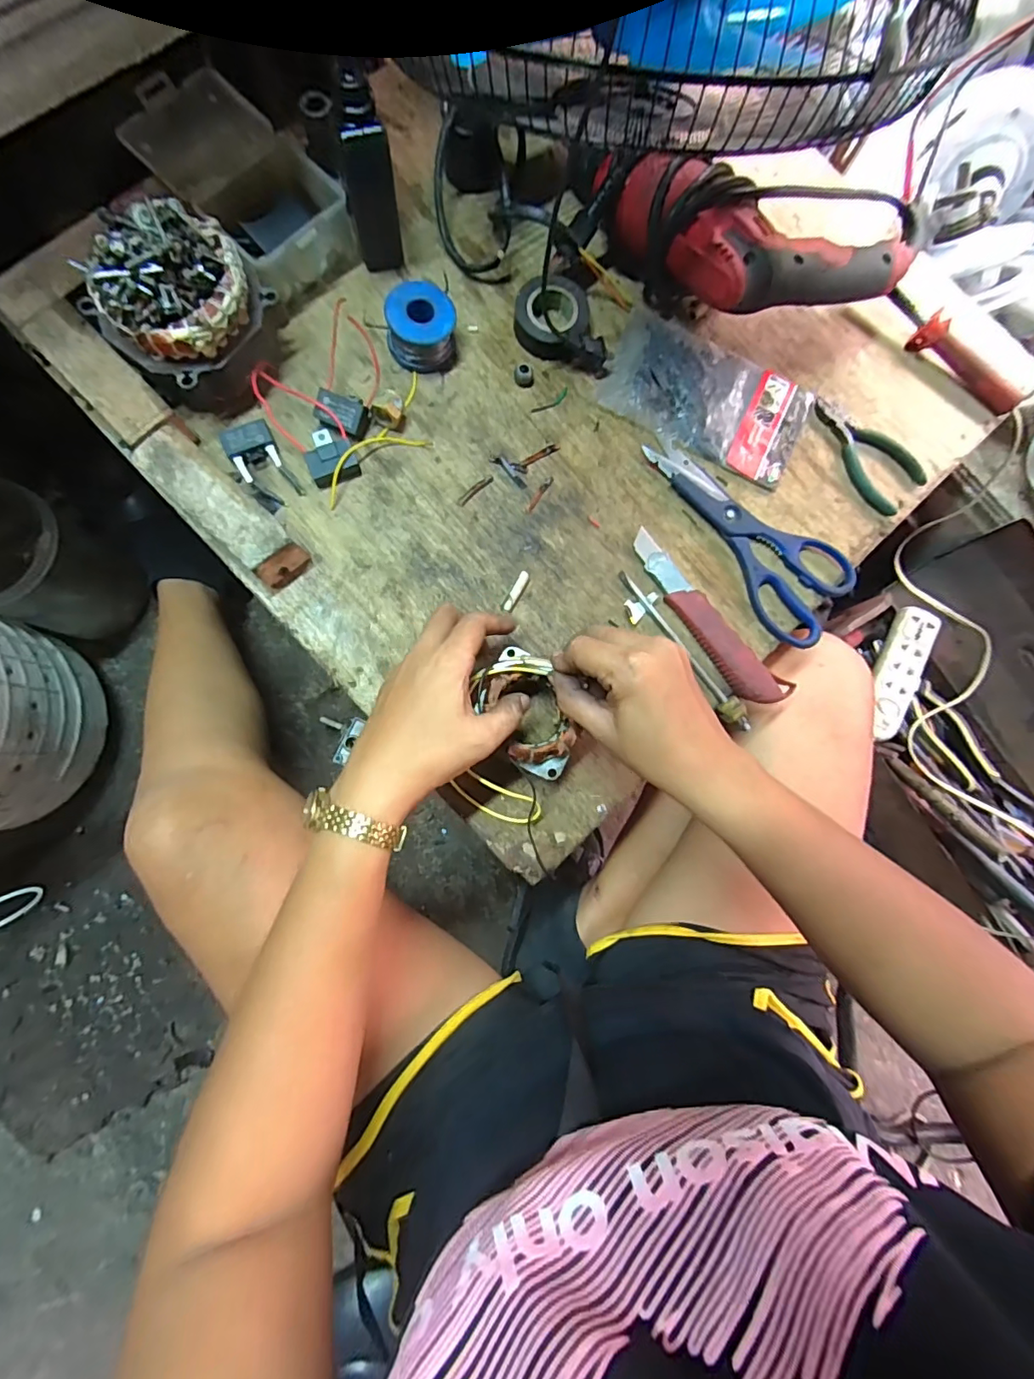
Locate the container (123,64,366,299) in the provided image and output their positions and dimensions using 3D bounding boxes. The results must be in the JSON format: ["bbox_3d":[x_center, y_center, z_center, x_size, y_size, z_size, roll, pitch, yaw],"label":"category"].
[{"bbox_3d":[-0.211,-0.389,0.410,0.157,0.054,0.099,44,83,2],"label":"container"}]

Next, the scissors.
[{"bbox_3d":[0.179,-0.120,0.427,0.193,0.011,0.082,36,83,1],"label":"scissors"}]

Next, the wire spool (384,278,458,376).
[{"bbox_3d":[-0.075,-0.288,0.418,0.052,0.033,0.051,0,83,-3],"label":"wire spool"}]

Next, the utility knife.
[{"bbox_3d":[0.151,-0.056,0.414,0.034,0.018,0.169,-38,87,-7],"label":"utility knife"}]

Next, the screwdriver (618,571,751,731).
[{"bbox_3d":[0.132,-0.031,0.412,0.017,0.010,0.157,-38,87,-7],"label":"screwdriver"}]

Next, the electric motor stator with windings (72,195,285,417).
[{"bbox_3d":[-0.231,-0.266,0.369,0.113,0.098,0.092,-38,87,-7],"label":"electric motor stator with windings"}]

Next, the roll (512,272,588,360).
[{"bbox_3d":[0.030,-0.314,0.435,0.060,0.023,0.069,12,83,-2],"label":"roll"}]

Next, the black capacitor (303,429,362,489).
[{"bbox_3d":[-0.144,-0.180,0.407,0.036,0.016,0.039,-22,85,-6],"label":"black capacitor"}]

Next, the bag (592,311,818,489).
[{"bbox_3d":[0.159,-0.246,0.441,0.169,0.011,0.102,23,82,0],"label":"bag"}]

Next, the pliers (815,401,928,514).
[{"bbox_3d":[0.295,-0.203,0.447,0.110,0.011,0.053,44,83,3],"label":"pliers"}]

